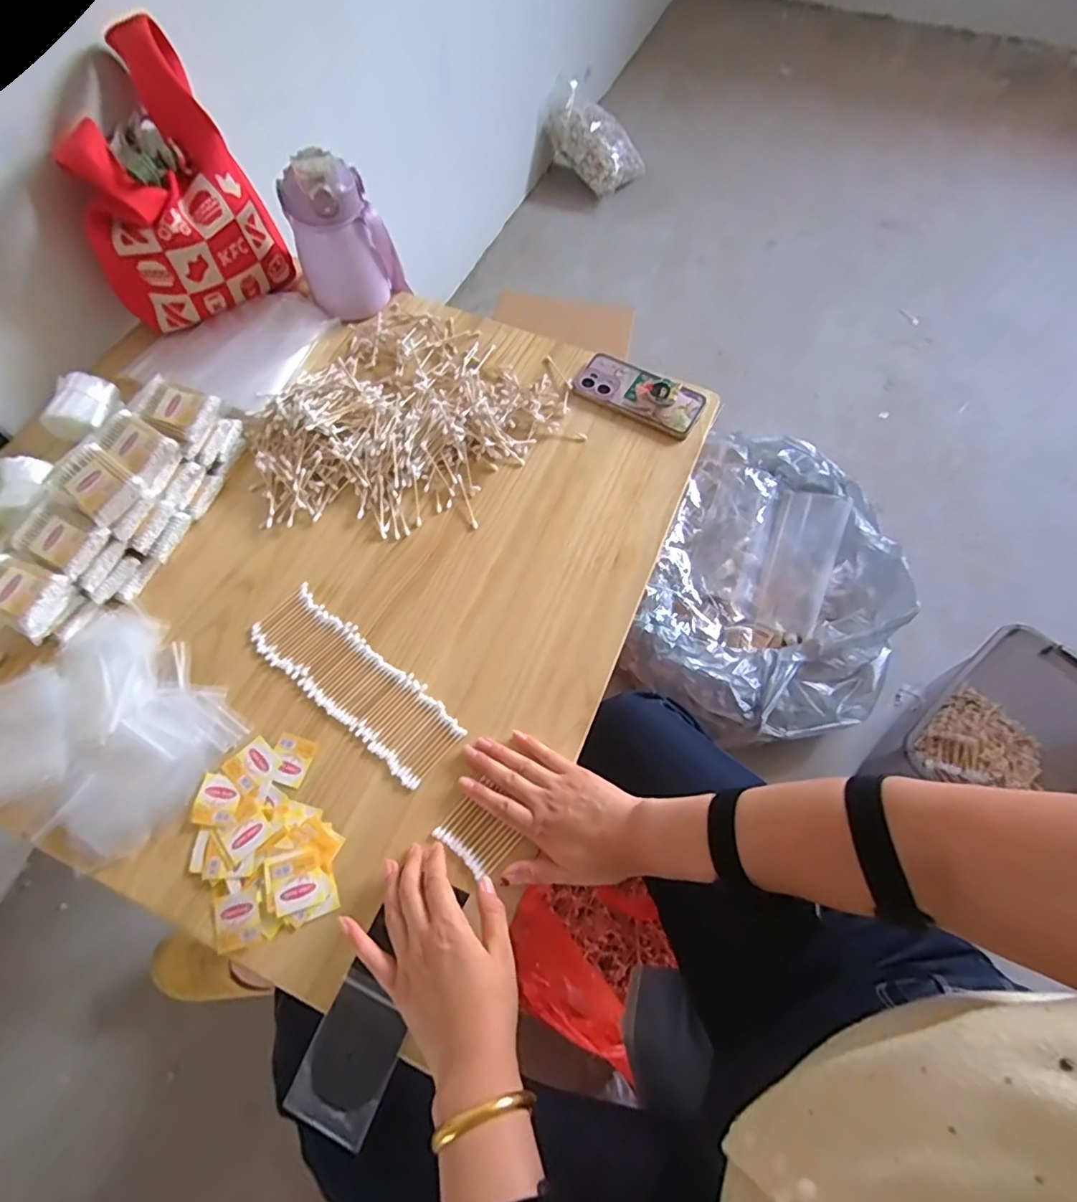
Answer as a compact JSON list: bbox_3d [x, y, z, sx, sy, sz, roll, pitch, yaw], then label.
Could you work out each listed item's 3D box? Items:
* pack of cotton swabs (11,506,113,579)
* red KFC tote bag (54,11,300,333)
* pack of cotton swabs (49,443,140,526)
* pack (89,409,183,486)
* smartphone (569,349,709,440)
[{"bbox_3d":[-0.466,-0.062,0.548,0.073,0.021,0.052,25,66,12],"label":"pack of cotton swabs"},{"bbox_3d":[-0.455,-0.501,0.696,0.213,0.224,0.187,-23,65,-11],"label":"red KFC tote bag"},{"bbox_3d":[-0.436,-0.118,0.555,0.079,0.024,0.053,38,69,17],"label":"pack of cotton swabs"},{"bbox_3d":[-0.411,-0.157,0.579,0.075,0.031,0.052,29,67,14],"label":"pack"},{"bbox_3d":[0.128,-0.268,0.717,0.162,0.023,0.077,28,66,13],"label":"smartphone"}]

